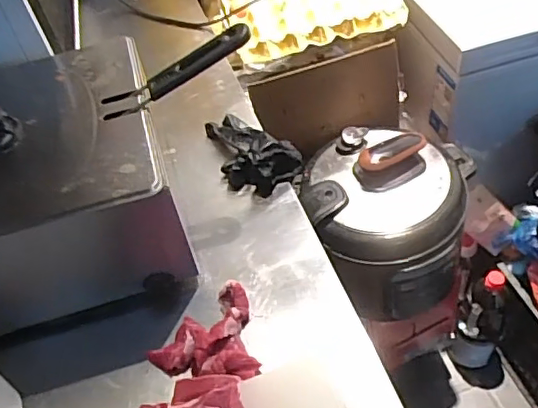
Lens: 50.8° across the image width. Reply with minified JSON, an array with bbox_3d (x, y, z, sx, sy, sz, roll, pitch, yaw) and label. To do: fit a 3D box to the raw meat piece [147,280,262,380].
[{"bbox_3d":[-0.069,0.136,0.579,0.104,0.023,0.100,-12,48,-4],"label":"raw meat piece"}]

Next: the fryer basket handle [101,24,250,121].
[{"bbox_3d":[-0.096,-0.136,0.592,0.170,0.019,0.032,-29,48,8],"label":"fryer basket handle"}]

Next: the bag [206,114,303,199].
[{"bbox_3d":[-0.026,-0.076,0.751,0.092,0.040,0.145,-23,50,-14],"label":"bag"}]

